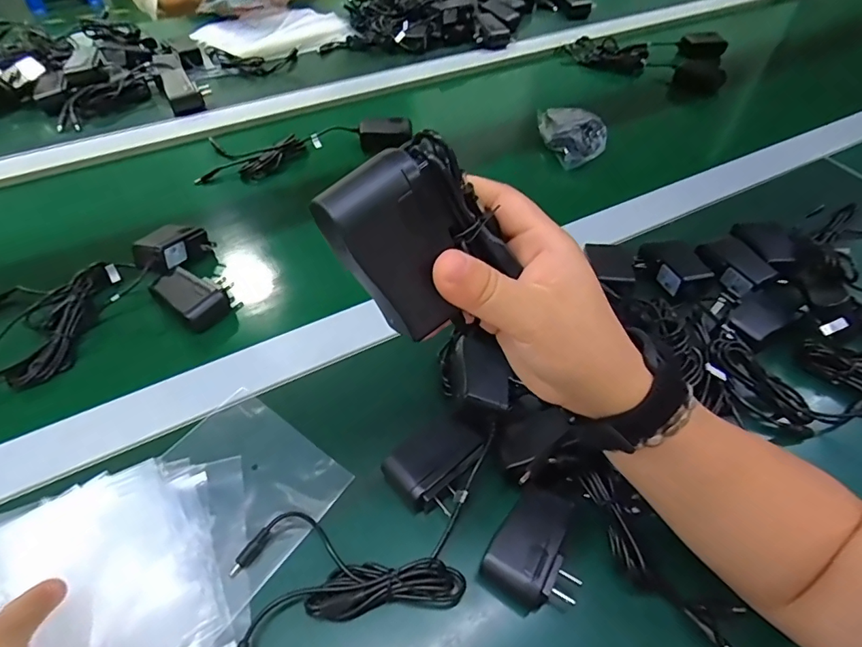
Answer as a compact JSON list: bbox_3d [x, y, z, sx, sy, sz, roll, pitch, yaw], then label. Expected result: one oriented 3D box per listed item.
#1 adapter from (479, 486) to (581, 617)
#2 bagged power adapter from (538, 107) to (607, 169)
[{"bbox_3d":[0.073,0.154,0.326,0.057,0.026,0.074,33,56,21],"label":"adapter"},{"bbox_3d":[0.192,-0.265,0.667,0.059,0.056,0.123,-7,52,-9],"label":"bagged power adapter"}]

